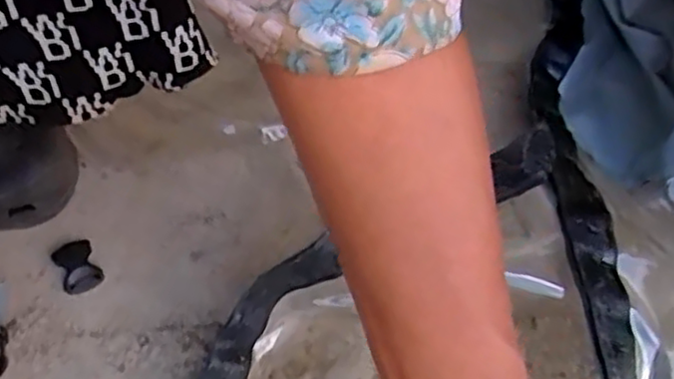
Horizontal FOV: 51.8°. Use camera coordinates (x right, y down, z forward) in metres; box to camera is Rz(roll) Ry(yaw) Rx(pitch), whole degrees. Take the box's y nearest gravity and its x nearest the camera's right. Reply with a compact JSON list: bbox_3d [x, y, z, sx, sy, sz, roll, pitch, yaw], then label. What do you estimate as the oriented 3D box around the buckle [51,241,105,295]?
[{"bbox_3d":[-0.179,0.052,0.479,0.026,0.006,0.039,-25,61,-20],"label":"buckle"}]

